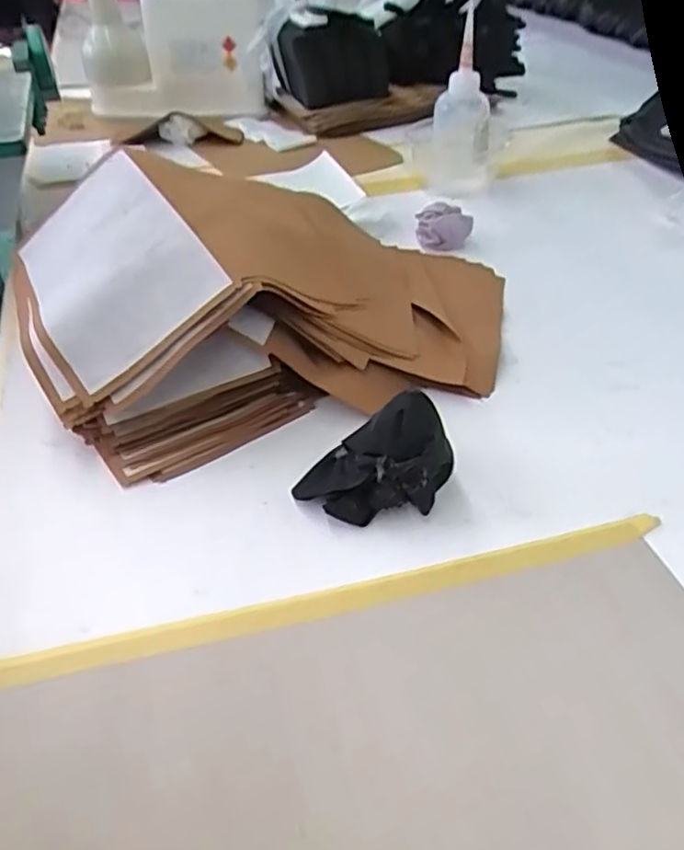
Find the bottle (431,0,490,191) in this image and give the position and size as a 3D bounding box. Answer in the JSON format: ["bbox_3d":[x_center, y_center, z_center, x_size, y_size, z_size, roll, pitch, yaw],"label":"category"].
[{"bbox_3d":[0.127,-0.318,0.693,0.073,0.143,0.060,4,41,4],"label":"bottle"}]

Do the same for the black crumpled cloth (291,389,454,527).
[{"bbox_3d":[0.018,0.019,0.382,0.090,0.064,0.050,3,41,3],"label":"black crumpled cloth"}]

